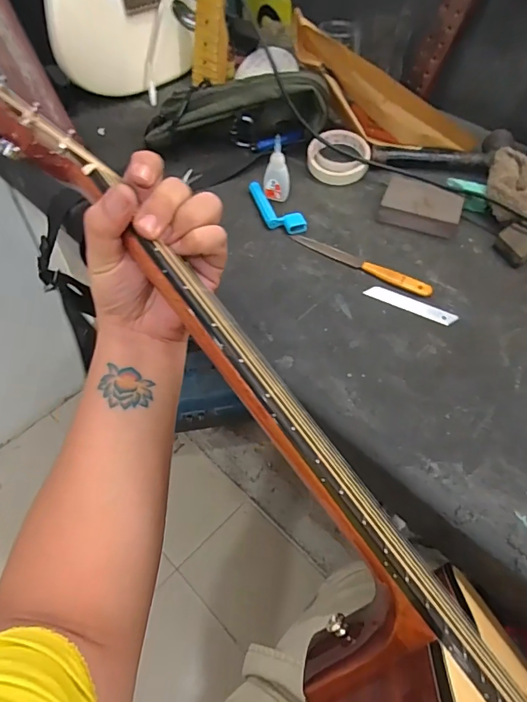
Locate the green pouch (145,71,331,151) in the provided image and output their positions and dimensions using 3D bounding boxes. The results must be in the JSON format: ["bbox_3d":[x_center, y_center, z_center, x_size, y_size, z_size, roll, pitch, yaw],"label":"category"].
[{"bbox_3d":[-0.035,-0.349,0.640,0.265,0.084,0.079,-4,54,-2],"label":"green pouch"}]

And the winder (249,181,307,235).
[{"bbox_3d":[0.010,-0.189,0.599,0.041,0.015,0.108,-37,63,-21],"label":"winder"}]

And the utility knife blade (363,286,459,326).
[{"bbox_3d":[0.170,-0.053,0.515,0.103,0.004,0.019,23,60,16],"label":"utility knife blade"}]

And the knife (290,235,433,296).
[{"bbox_3d":[0.117,-0.108,0.547,0.183,0.007,0.020,27,61,18],"label":"knife"}]

